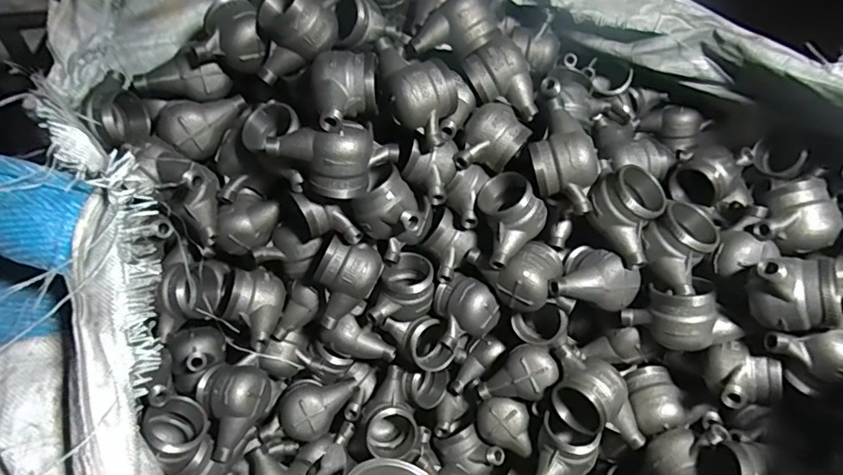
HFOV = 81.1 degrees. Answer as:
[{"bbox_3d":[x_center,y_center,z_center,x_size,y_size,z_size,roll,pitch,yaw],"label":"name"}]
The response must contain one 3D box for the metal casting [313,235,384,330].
[{"bbox_3d":[-0.107,0.061,0.709,0.066,0.099,0.104,26,52,18],"label":"metal casting"}]

